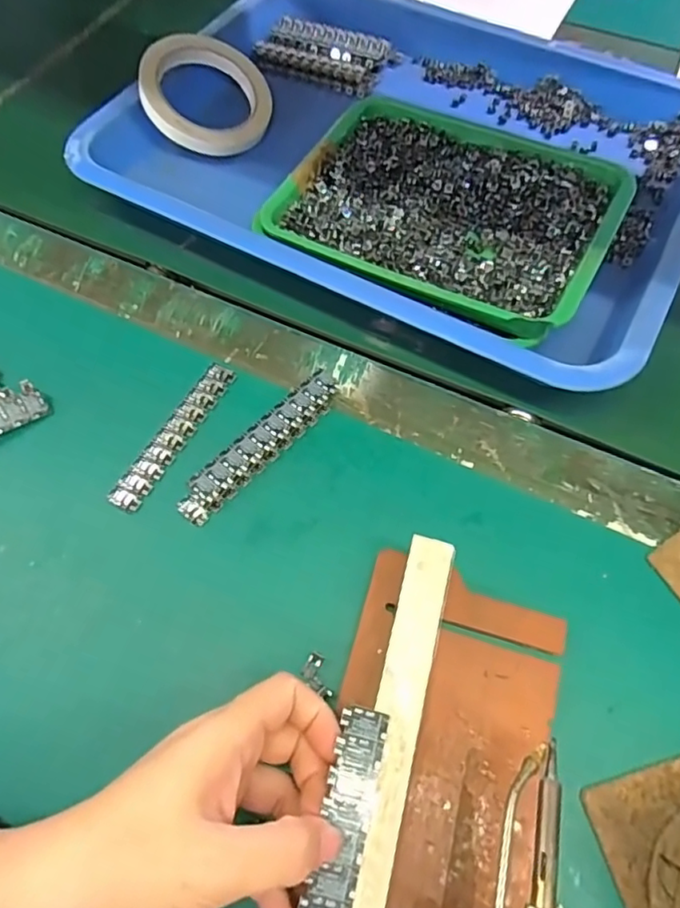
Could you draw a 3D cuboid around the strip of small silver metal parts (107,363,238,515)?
[{"bbox_3d":[-0.100,-0.013,0.355,0.019,0.004,0.108,25,65,14],"label":"strip of small silver metal parts"}]

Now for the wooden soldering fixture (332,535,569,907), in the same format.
[{"bbox_3d":[0.035,0.149,0.248,0.097,0.044,0.211,15,62,10],"label":"wooden soldering fixture"}]

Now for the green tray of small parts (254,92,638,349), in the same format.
[{"bbox_3d":[0.076,-0.168,0.418,0.214,0.042,0.181,27,66,15],"label":"green tray of small parts"}]

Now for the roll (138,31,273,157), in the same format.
[{"bbox_3d":[-0.108,-0.293,0.477,0.102,0.017,0.102,6,76,-24],"label":"roll"}]

